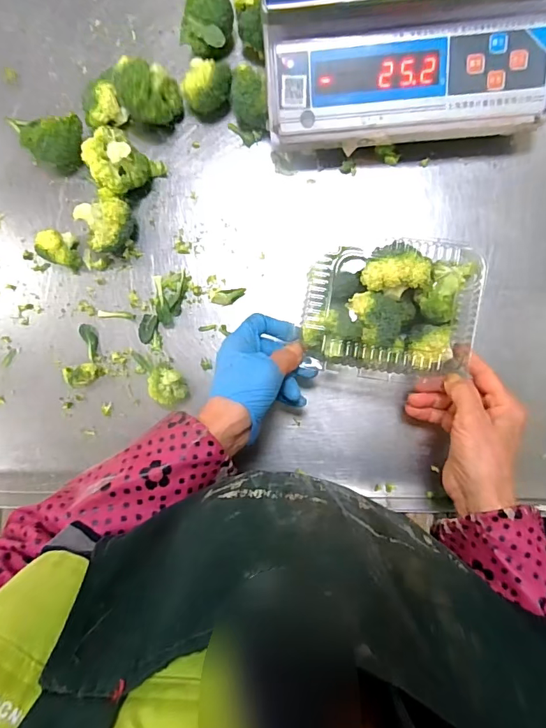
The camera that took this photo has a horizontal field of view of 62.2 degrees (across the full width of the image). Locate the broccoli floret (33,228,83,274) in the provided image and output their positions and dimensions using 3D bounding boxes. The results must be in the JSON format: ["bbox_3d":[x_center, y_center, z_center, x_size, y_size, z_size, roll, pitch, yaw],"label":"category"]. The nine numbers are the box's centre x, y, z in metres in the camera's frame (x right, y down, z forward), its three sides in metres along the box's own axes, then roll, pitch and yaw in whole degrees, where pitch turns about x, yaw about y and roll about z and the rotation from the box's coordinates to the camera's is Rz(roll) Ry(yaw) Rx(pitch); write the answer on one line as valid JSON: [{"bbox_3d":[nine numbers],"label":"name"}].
[{"bbox_3d":[-0.243,-0.133,0.512,0.045,0.038,0.041,25,91,3],"label":"broccoli floret"}]

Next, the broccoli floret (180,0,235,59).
[{"bbox_3d":[-0.074,-0.373,0.501,0.062,0.049,0.059,0,89,3],"label":"broccoli floret"}]

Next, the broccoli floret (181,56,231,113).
[{"bbox_3d":[-0.069,-0.301,0.496,0.049,0.056,0.037,11,90,3],"label":"broccoli floret"}]

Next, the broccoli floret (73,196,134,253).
[{"bbox_3d":[-0.180,-0.152,0.500,0.055,0.052,0.049,-27,88,2],"label":"broccoli floret"}]

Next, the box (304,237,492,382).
[{"bbox_3d":[0.114,-0.050,0.439,0.162,0.067,0.124,3,89,3],"label":"box"}]

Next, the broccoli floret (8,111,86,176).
[{"bbox_3d":[-0.238,-0.244,0.507,0.068,0.053,0.052,-12,88,3],"label":"broccoli floret"}]

